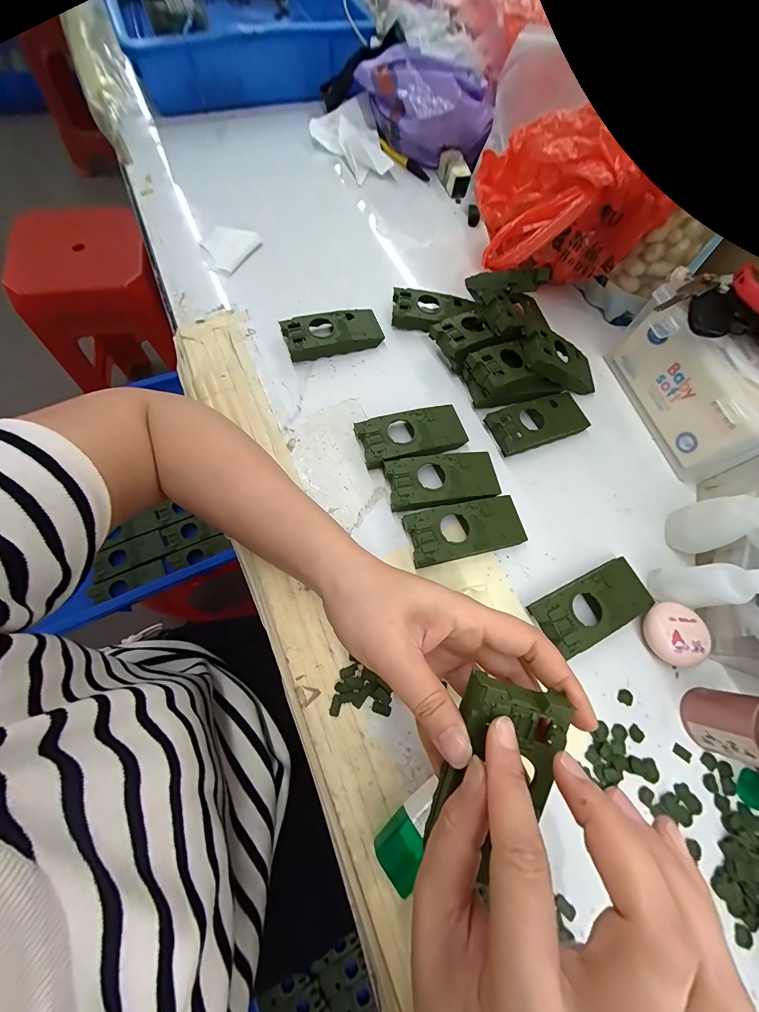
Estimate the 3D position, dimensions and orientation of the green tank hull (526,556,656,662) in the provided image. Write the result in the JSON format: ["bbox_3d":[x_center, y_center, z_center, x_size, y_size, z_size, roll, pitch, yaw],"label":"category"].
[{"bbox_3d":[0.180,0.083,0.283,0.104,0.022,0.046,-22,73,-13],"label":"green tank hull"}]

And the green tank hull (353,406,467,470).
[{"bbox_3d":[0.032,-0.068,0.327,0.103,0.021,0.050,-17,72,-12],"label":"green tank hull"}]

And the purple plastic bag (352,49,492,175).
[{"bbox_3d":[0.055,-0.549,0.467,0.205,0.088,0.085,21,69,3],"label":"purple plastic bag"}]

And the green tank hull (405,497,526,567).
[{"bbox_3d":[0.075,0.021,0.299,0.103,0.023,0.047,-12,71,-10],"label":"green tank hull"}]

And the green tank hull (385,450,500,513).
[{"bbox_3d":[0.058,-0.023,0.312,0.102,0.020,0.050,-9,70,-9],"label":"green tank hull"}]

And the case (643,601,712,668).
[{"bbox_3d":[0.241,0.105,0.278,0.043,0.022,0.049,18,69,1],"label":"case"}]

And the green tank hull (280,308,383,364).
[{"bbox_3d":[-0.050,-0.186,0.364,0.101,0.023,0.044,-17,72,-12],"label":"green tank hull"}]

